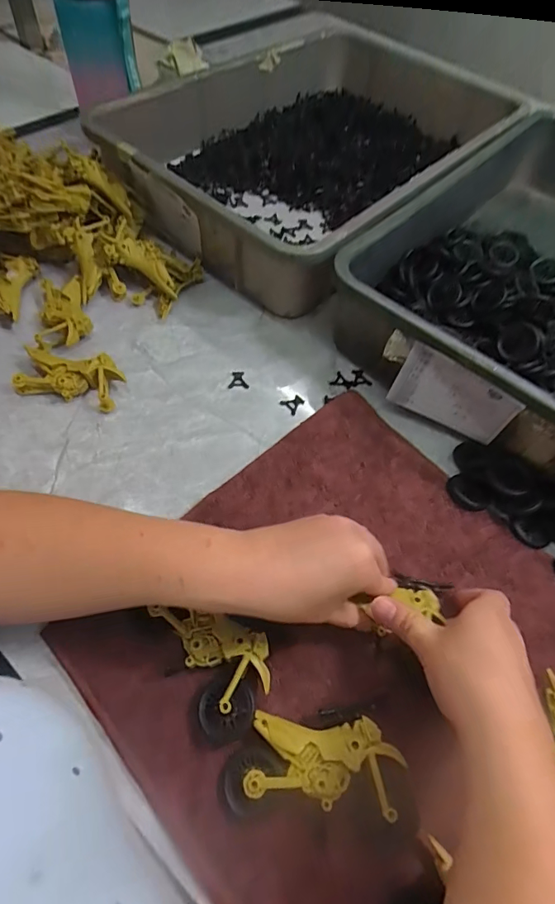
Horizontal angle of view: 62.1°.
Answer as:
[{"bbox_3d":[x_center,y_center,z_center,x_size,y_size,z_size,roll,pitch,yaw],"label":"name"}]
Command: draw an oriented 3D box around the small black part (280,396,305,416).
[{"bbox_3d":[0.015,-0.049,0.463,0.019,0.004,0.020,36,63,17],"label":"small black part"}]

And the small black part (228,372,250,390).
[{"bbox_3d":[-0.040,-0.075,0.474,0.020,0.004,0.021,-2,59,-5],"label":"small black part"}]

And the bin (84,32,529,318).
[{"bbox_3d":[0.082,-0.424,0.636,0.399,0.116,0.549,40,64,19],"label":"bin"}]

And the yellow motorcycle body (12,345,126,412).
[{"bbox_3d":[-0.202,-0.074,0.447,0.101,0.026,0.048,13,58,4],"label":"yellow motorcycle body"}]

